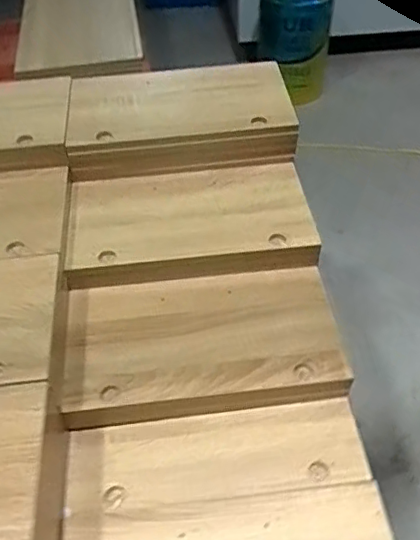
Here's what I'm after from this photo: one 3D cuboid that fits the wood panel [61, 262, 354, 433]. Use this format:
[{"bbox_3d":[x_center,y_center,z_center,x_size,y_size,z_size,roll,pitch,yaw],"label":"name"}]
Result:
[{"bbox_3d":[-0.009,0.096,0.764,0.350,0.043,0.190,-6,47,-3],"label":"wood panel"}]

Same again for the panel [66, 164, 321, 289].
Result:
[{"bbox_3d":[-0.031,-0.076,0.869,0.355,0.039,0.207,-6,47,-3],"label":"panel"}]

